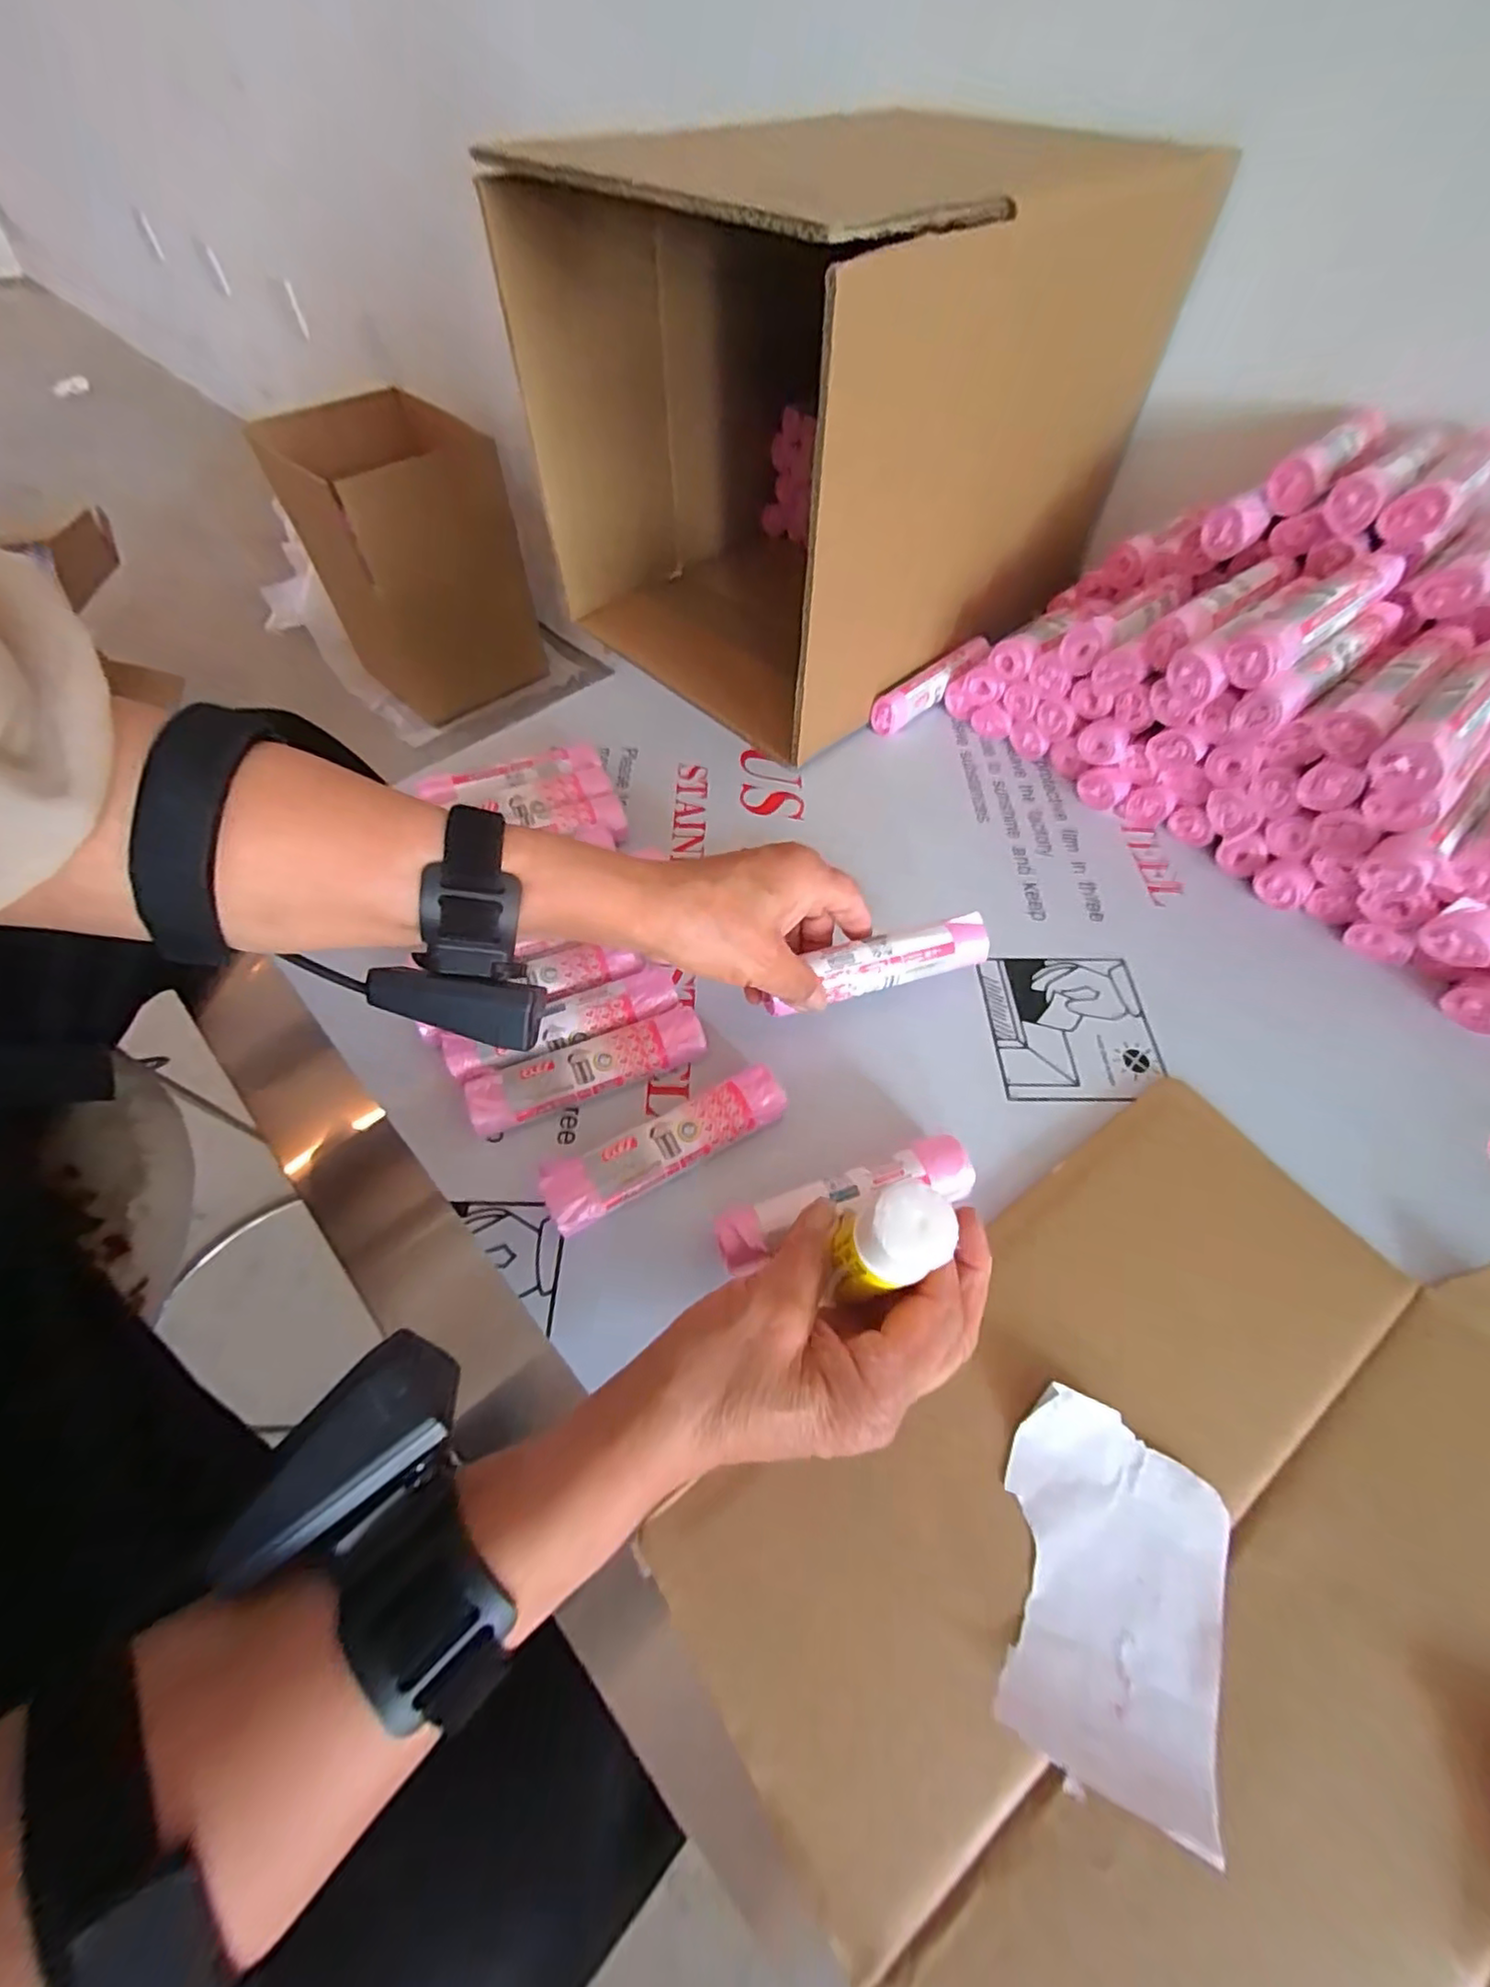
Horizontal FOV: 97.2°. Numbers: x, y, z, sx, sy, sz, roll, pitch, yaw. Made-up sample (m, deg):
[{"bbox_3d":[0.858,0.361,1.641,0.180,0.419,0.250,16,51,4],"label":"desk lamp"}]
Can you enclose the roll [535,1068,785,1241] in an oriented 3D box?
[{"bbox_3d":[-0.037,0.076,0.320,0.117,0.031,0.027,-25,62,-16],"label":"roll"}]

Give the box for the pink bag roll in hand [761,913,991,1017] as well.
[{"bbox_3d":[0.071,-0.016,0.345,0.122,0.022,0.023,-15,58,-11],"label":"pink bag roll in hand"}]

